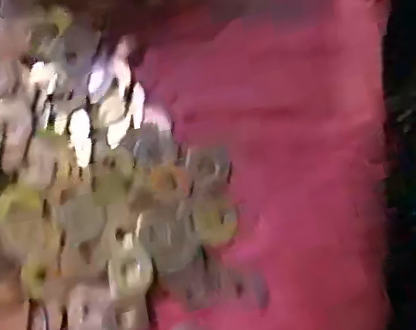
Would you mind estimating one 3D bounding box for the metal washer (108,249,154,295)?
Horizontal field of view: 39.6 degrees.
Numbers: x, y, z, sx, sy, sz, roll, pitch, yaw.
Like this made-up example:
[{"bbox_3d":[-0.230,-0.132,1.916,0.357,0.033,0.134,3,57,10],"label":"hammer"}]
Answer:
[{"bbox_3d":[-0.041,0.056,0.305,0.023,0.004,0.022,-13,76,-3],"label":"metal washer"}]

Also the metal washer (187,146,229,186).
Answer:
[{"bbox_3d":[0.000,0.000,0.322,0.023,0.004,0.023,0,76,0],"label":"metal washer"}]

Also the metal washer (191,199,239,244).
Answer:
[{"bbox_3d":[0.004,0.030,0.315,0.024,0.004,0.024,0,76,0],"label":"metal washer"}]

